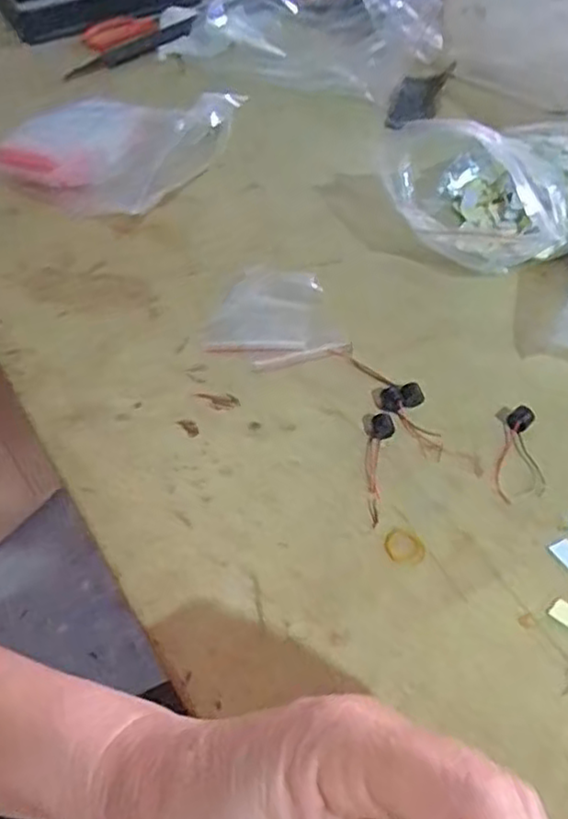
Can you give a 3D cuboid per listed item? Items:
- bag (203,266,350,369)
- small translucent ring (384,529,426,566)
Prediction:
[{"bbox_3d":[-0.010,-0.060,0.451,0.082,0.004,0.087,-12,50,-5],"label":"bag"},{"bbox_3d":[0.059,0.066,0.339,0.020,0.004,0.018,8,52,11],"label":"small translucent ring"}]

